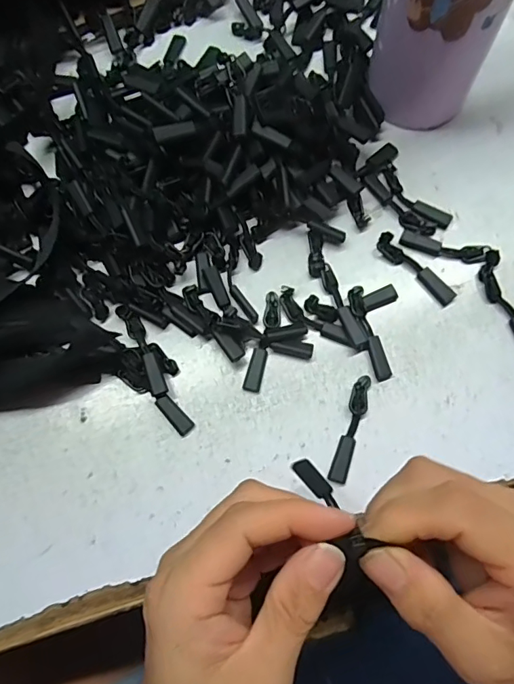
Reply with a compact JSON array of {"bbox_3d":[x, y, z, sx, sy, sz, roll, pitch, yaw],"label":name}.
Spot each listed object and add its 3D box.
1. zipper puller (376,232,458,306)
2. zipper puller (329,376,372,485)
[{"bbox_3d":[0.092,-0.043,0.280,0.013,0.006,0.054,-43,78,-8],"label":"zipper puller"},{"bbox_3d":[0.050,0.046,0.258,0.009,0.006,0.057,17,77,6],"label":"zipper puller"}]

